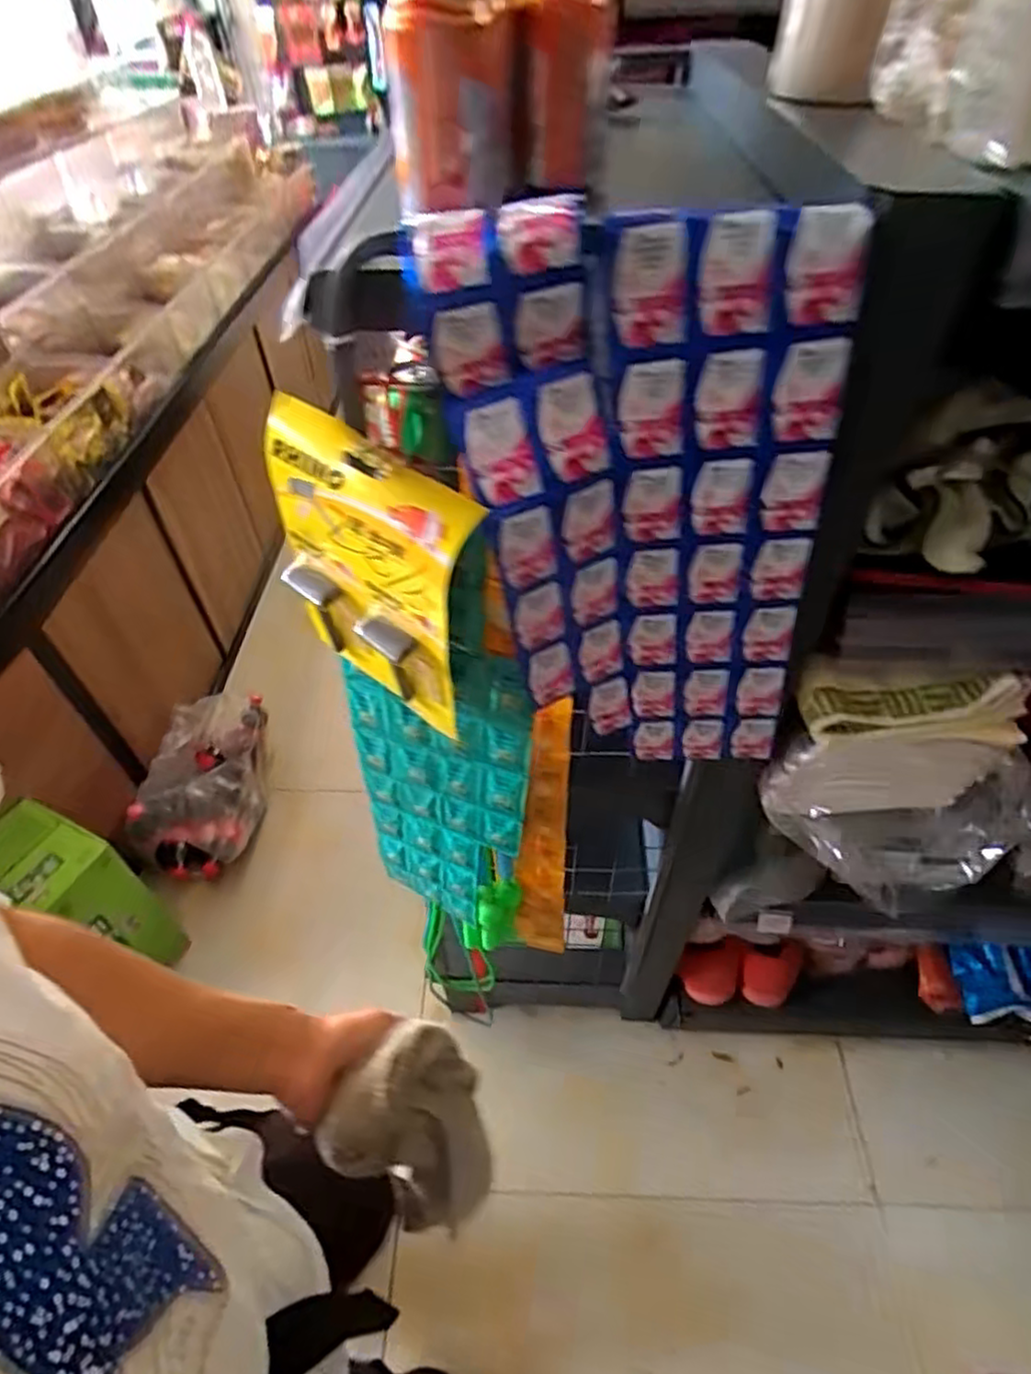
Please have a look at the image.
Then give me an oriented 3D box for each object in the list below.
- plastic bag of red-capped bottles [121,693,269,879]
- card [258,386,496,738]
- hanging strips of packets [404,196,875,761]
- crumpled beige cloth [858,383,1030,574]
[{"bbox_3d":[-0.709,0.214,1.603,0.219,0.160,0.397,2,49,4],"label":"plastic bag of red-capped bottles"},{"bbox_3d":[-0.104,-0.079,0.524,0.165,0.223,0.064,28,56,24],"label":"card"},{"bbox_3d":[0.104,-0.088,0.518,0.232,0.477,0.041,-9,47,7],"label":"hanging strips of packets"},{"bbox_3d":[0.355,-0.160,0.546,0.128,0.106,0.090,-35,57,-25],"label":"crumpled beige cloth"}]

